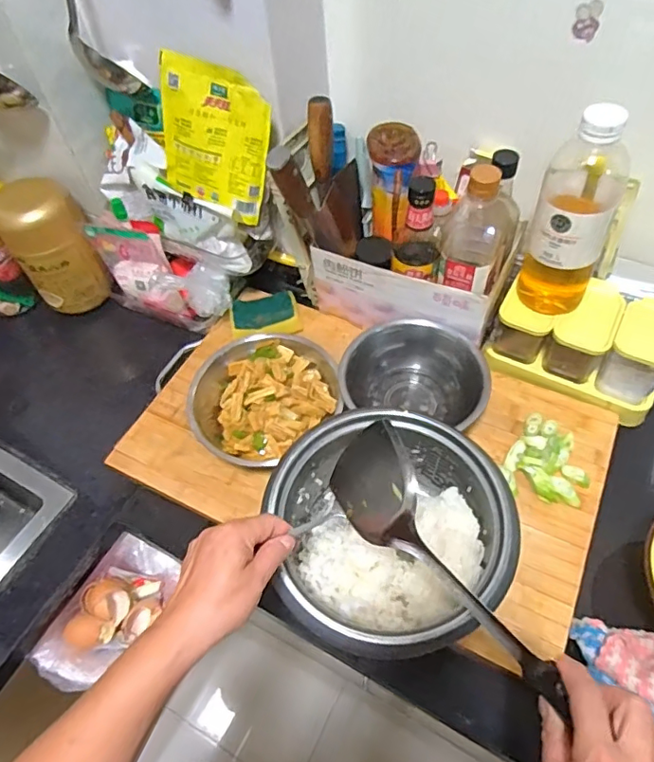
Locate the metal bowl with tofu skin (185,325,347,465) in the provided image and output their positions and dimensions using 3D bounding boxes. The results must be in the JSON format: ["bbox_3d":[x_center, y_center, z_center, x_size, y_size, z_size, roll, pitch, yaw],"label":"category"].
[{"bbox_3d":[-0.082,0.016,0.677,0.182,0.057,0.175,-2,55,3],"label":"metal bowl with tofu skin"}]

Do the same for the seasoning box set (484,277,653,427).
[{"bbox_3d":[0.333,-0.057,0.690,0.210,0.088,0.134,26,61,21],"label":"seasoning box set"}]

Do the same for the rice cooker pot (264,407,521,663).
[{"bbox_3d":[0.057,0.154,0.531,0.215,0.103,0.222,-2,55,3],"label":"rice cooker pot"}]

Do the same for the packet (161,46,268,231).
[{"bbox_3d":[-0.141,-0.299,0.664,0.132,0.167,0.020,17,41,4],"label":"packet"}]

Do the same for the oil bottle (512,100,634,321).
[{"bbox_3d":[0.280,-0.186,0.601,0.086,0.232,0.089,18,59,16],"label":"oil bottle"}]

